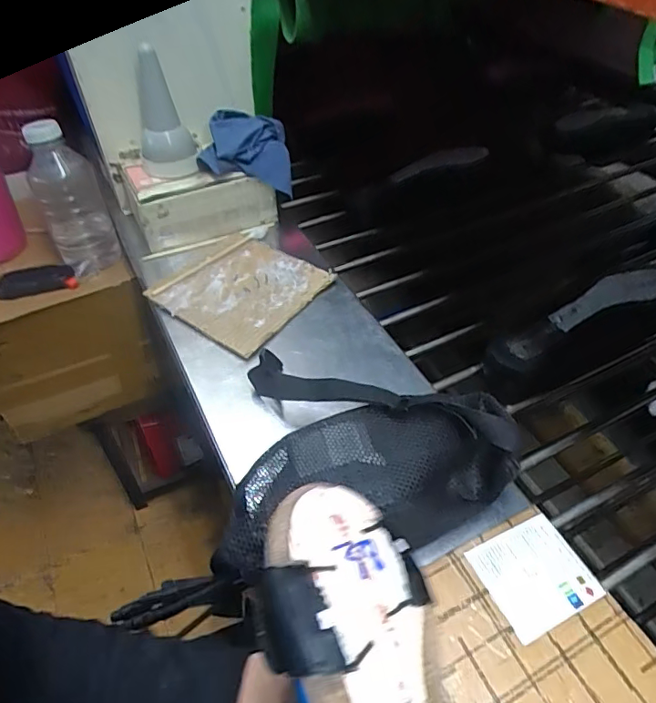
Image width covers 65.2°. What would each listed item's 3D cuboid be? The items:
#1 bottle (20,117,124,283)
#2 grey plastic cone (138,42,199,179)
[{"bbox_3d":[-0.387,-0.229,0.776,0.090,0.218,0.070,-25,34,-23],"label":"bottle"},{"bbox_3d":[-0.209,-0.299,0.643,0.069,0.131,0.082,-12,50,-14],"label":"grey plastic cone"}]

